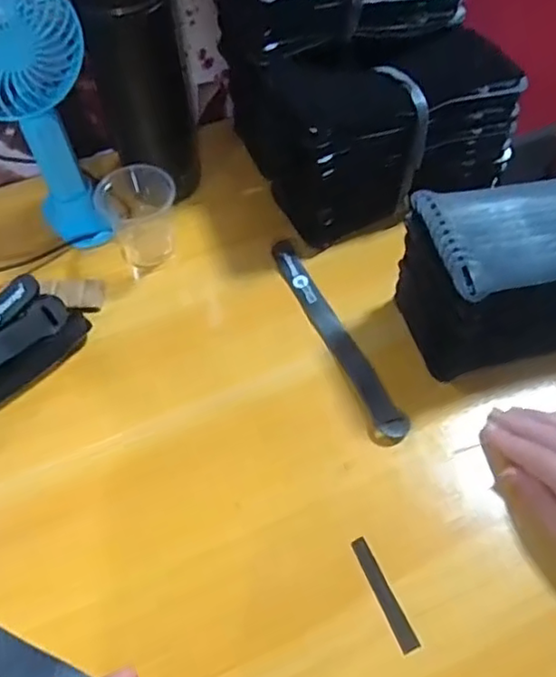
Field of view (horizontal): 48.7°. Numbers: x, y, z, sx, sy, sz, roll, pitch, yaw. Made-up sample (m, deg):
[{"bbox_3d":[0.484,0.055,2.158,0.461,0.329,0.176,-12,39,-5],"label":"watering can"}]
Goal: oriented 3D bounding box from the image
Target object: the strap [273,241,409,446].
[{"bbox_3d":[0.041,-0.006,0.483,0.026,0.006,0.201,-22,59,-12],"label":"strap"}]

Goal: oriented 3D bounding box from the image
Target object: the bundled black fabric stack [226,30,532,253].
[{"bbox_3d":[0.091,-0.197,0.549,0.203,0.106,0.155,-22,59,-12],"label":"bundled black fabric stack"}]

